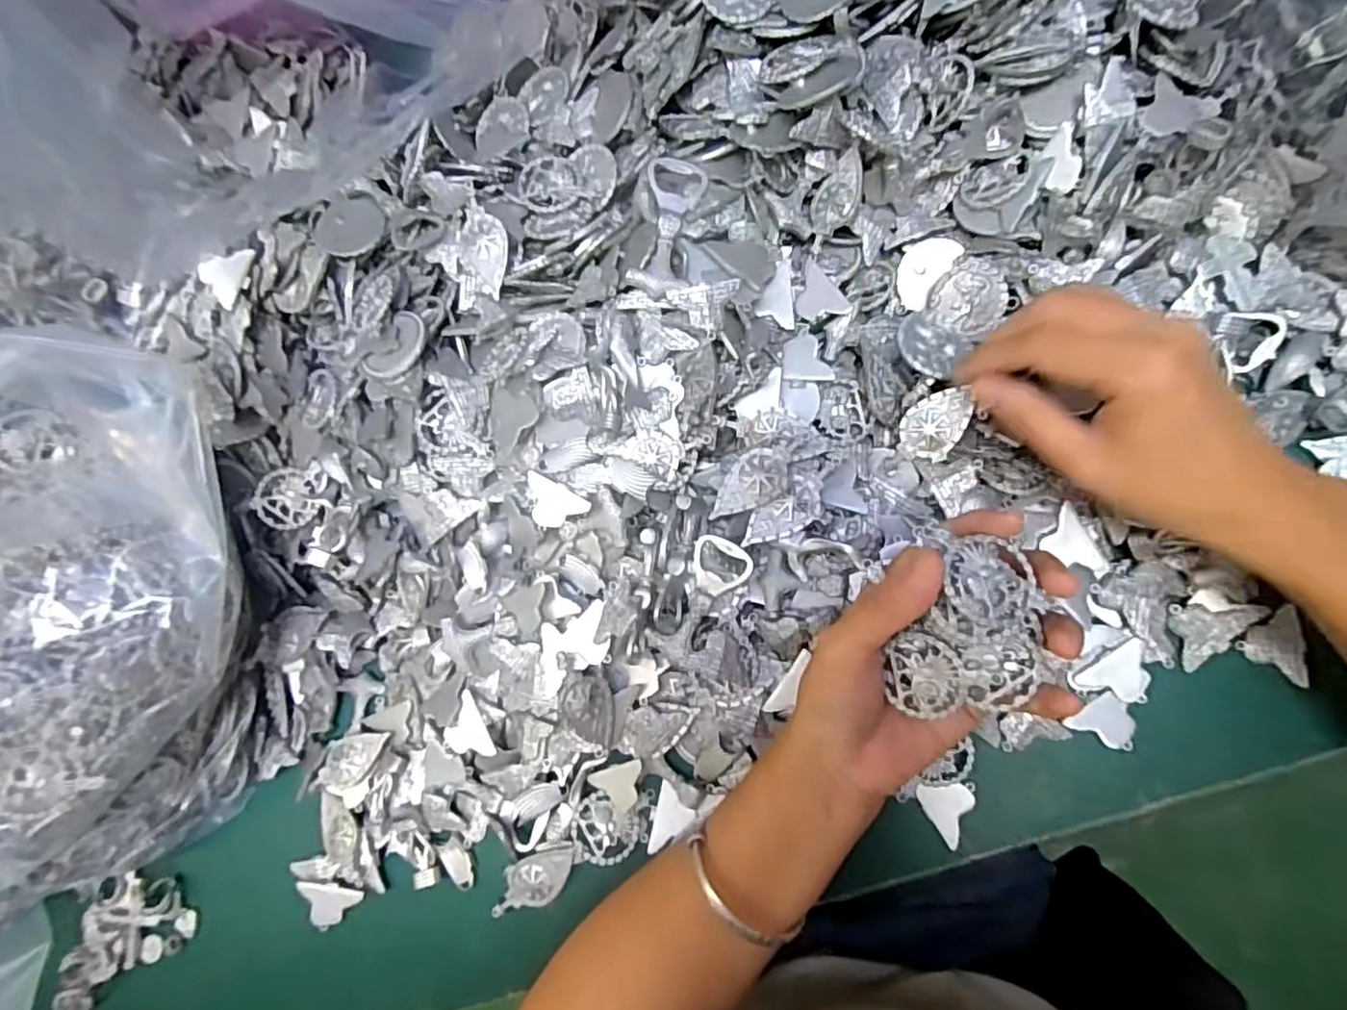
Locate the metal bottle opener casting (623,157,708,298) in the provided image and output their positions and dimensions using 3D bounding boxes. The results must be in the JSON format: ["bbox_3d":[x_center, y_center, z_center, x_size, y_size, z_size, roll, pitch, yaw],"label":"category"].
[{"bbox_3d":[-0.002,-0.134,0.324,0.029,0.005,0.068,10,84,-5],"label":"metal bottle opener casting"}]

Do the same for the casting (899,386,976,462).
[{"bbox_3d":[0.126,-0.040,0.322,0.027,0.004,0.039,30,110,16],"label":"casting"}]

